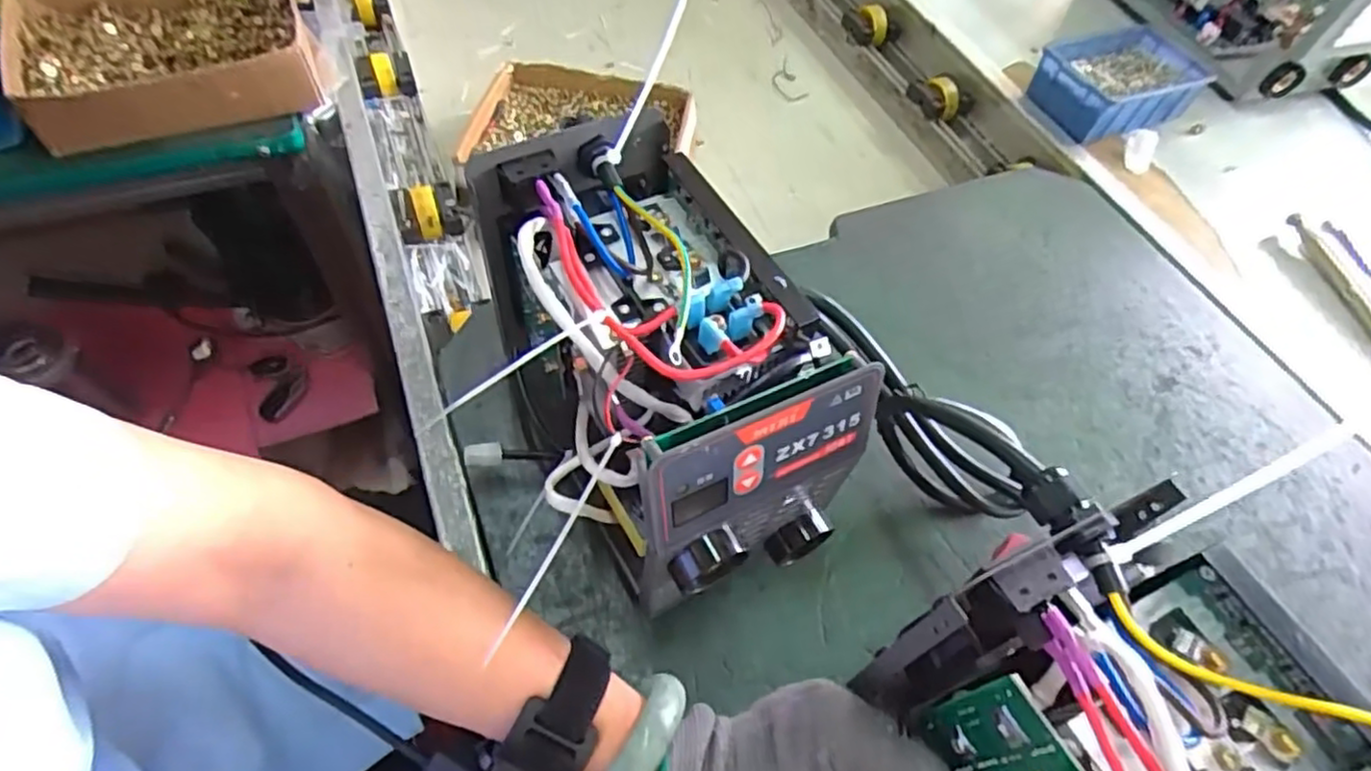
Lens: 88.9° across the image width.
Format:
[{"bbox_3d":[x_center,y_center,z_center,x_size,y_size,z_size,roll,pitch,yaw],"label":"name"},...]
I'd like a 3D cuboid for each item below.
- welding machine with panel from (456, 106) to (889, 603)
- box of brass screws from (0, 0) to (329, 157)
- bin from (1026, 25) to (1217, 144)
[{"bbox_3d":[-0.021,-0.006,0.385,0.116,0.170,0.208,-24,62,-20],"label":"welding machine with panel"},{"bbox_3d":[-0.452,-0.300,0.605,0.214,0.049,0.231,-20,61,-18],"label":"box of brass screws"},{"bbox_3d":[0.433,-0.301,0.705,0.153,0.050,0.106,-14,59,-15],"label":"bin"}]

